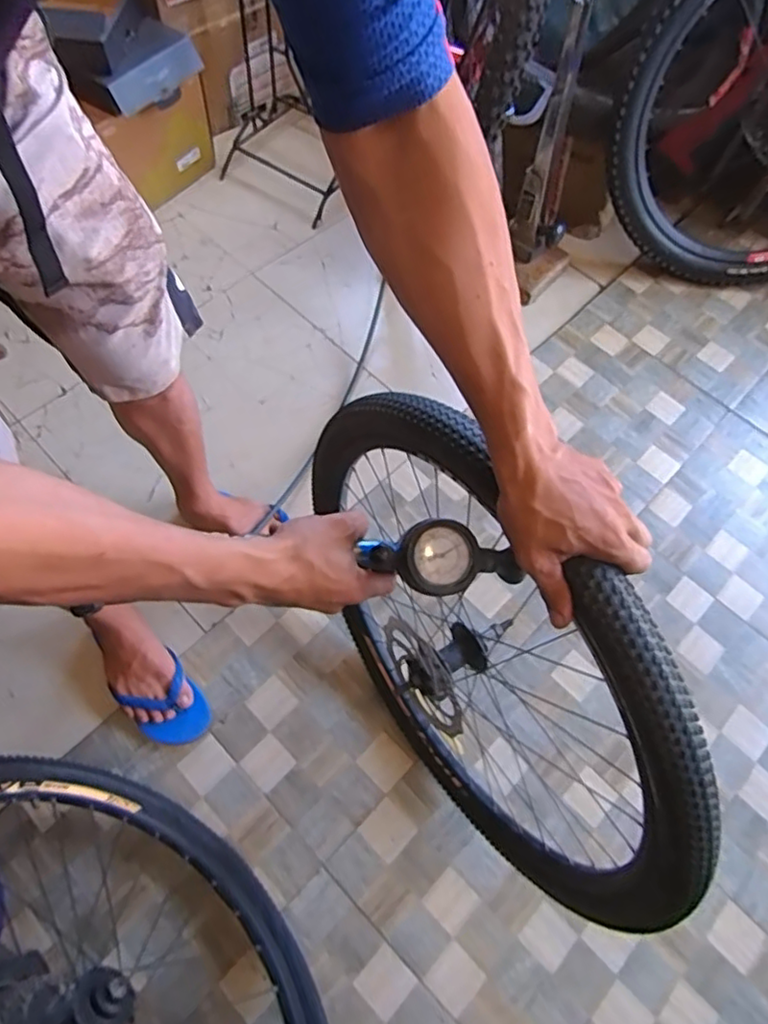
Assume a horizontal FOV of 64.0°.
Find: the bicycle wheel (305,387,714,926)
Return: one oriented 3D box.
[{"bbox_3d":[0.084,0.184,0.740,0.122,0.626,0.607,-32,70,-17],"label":"bicycle wheel"}]

